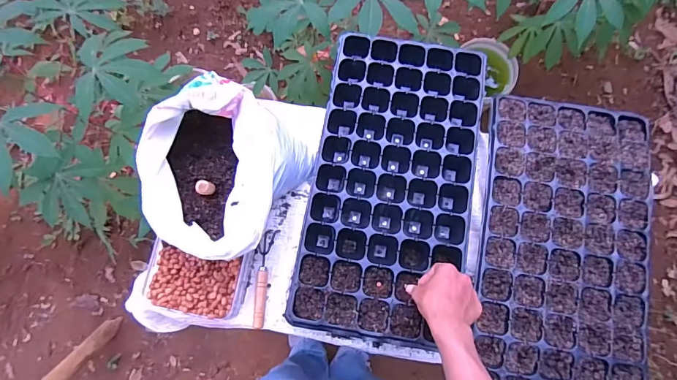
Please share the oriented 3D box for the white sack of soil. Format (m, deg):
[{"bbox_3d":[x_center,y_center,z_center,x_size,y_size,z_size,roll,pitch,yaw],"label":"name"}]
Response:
[{"bbox_3d":[-0.178,-0.035,0.633,0.211,0.145,0.237,29,78,5],"label":"white sack of soil"}]

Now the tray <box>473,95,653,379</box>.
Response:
[{"bbox_3d":[0.368,0.098,0.678,0.263,0.046,0.515,10,77,1],"label":"tray"}]

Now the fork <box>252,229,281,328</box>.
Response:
[{"bbox_3d":[-0.127,0.147,0.694,0.027,0.021,0.160,8,77,1],"label":"fork"}]

